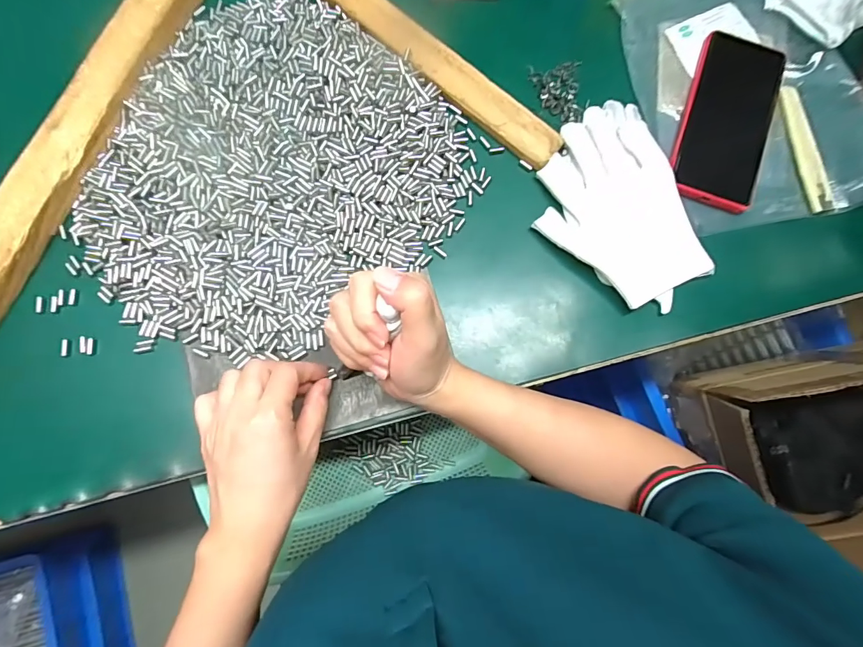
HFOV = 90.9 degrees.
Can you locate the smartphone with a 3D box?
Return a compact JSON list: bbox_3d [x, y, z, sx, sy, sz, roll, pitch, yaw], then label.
[{"bbox_3d":[0.272,-0.190,0.392,0.078,0.014,0.170,21,81,0],"label":"smartphone"}]

